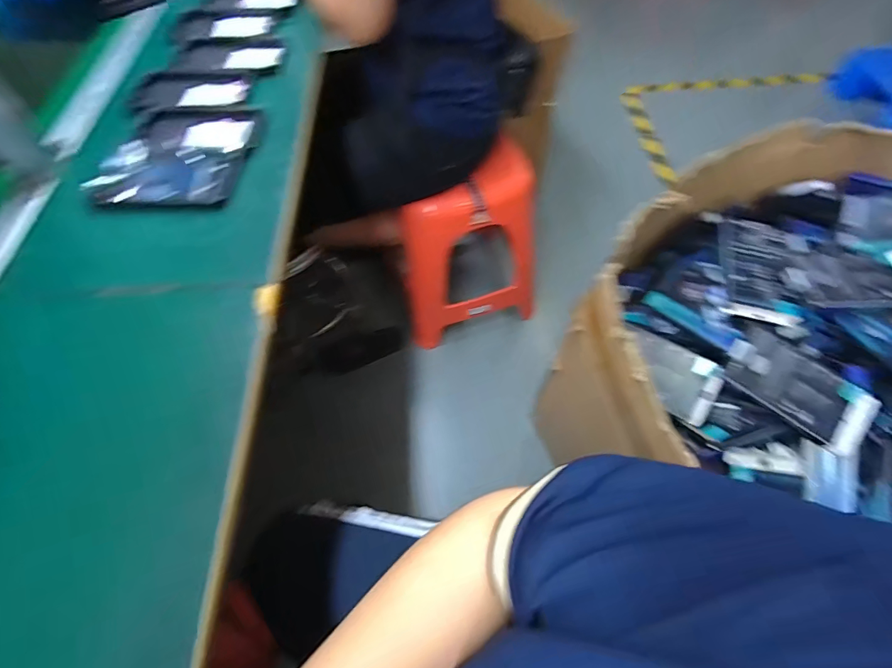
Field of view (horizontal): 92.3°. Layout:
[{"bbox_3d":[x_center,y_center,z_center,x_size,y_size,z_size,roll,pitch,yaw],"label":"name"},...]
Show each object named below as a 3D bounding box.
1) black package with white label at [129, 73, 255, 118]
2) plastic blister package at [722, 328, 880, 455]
[{"bbox_3d":[-0.358,-0.344,0.605,0.155,0.010,0.093,-8,59,-3],"label":"black package with white label"},{"bbox_3d":[0.487,0.075,0.584,0.185,0.012,0.092,38,85,6],"label":"plastic blister package"}]

